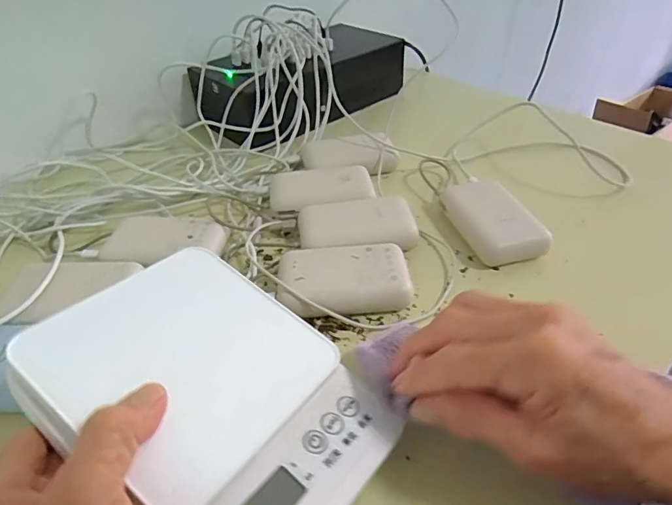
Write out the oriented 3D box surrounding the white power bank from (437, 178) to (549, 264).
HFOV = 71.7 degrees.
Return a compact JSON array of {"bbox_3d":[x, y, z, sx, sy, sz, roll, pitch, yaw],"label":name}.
[{"bbox_3d":[0.140,-0.030,0.420,0.056,0.029,0.101,-14,41,-13],"label":"white power bank"}]

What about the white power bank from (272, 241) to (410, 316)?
[{"bbox_3d":[0.006,0.022,0.371,0.100,0.028,0.062,-5,39,-3],"label":"white power bank"}]

